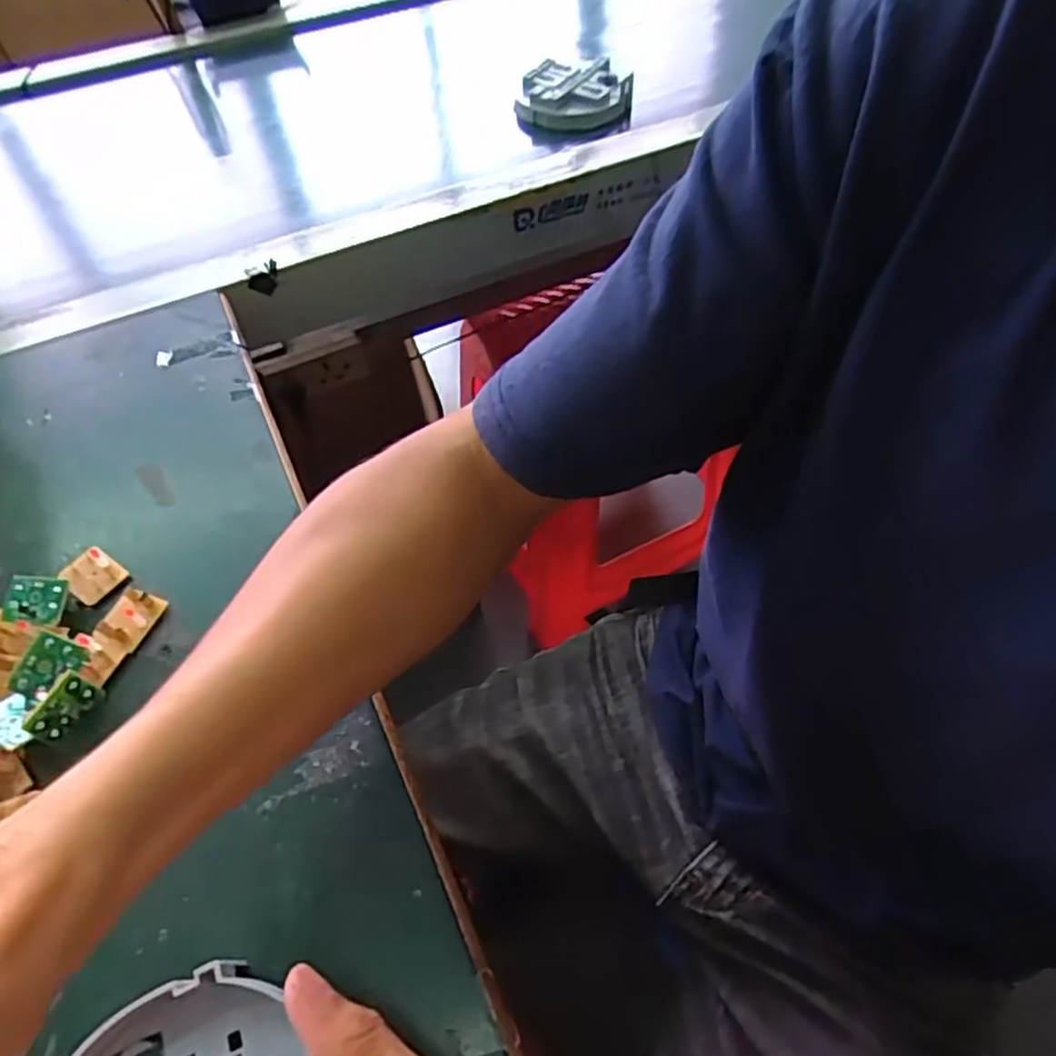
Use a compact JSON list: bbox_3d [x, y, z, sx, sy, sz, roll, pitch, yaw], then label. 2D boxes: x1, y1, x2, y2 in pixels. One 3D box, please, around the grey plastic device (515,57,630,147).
[{"bbox_3d":[0.043,-0.397,0.650,0.084,0.041,0.096,35,64,24],"label":"grey plastic device"}]

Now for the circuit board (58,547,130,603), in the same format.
[{"bbox_3d":[-0.228,0.024,0.366,0.030,0.005,0.025,29,61,21],"label":"circuit board"}]

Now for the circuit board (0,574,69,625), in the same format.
[{"bbox_3d":[-0.245,0.036,0.348,0.028,0.004,0.024,3,71,-1],"label":"circuit board"}]

